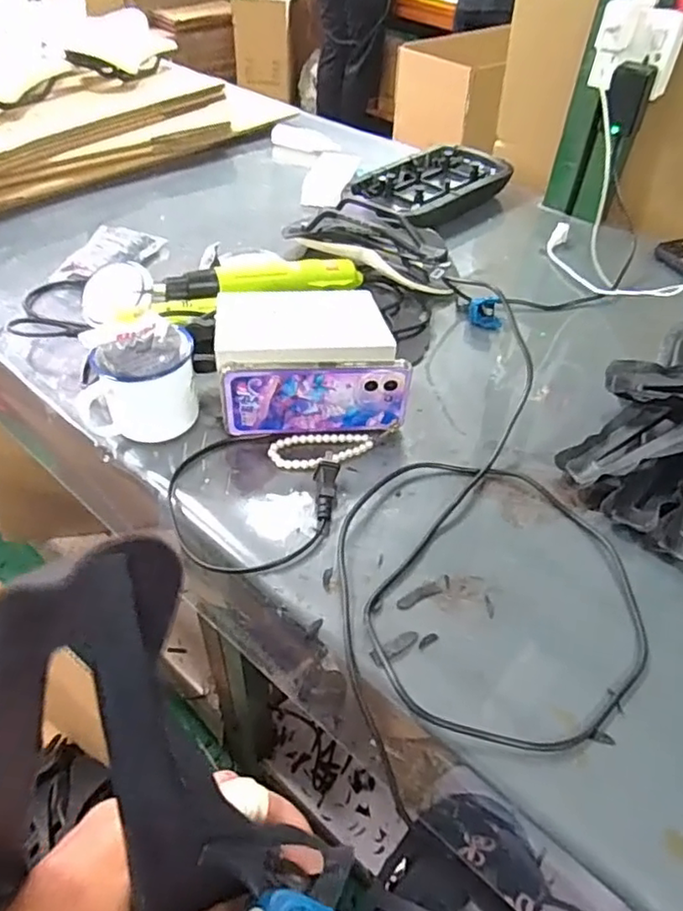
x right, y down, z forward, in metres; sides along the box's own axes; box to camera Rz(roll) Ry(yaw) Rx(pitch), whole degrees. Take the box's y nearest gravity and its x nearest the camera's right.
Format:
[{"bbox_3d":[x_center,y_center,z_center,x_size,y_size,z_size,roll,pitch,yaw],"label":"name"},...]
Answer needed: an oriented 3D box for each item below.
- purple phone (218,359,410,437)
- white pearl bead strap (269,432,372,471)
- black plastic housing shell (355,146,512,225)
[{"bbox_3d":[-0.022,-0.051,0.560,0.165,0.074,0.012,-3,47,-6],"label":"purple phone"},{"bbox_3d":[-0.018,-0.005,0.571,0.095,0.008,0.045,-7,47,-10],"label":"white pearl bead strap"},{"bbox_3d":[0.146,-0.420,0.943,0.156,0.026,0.271,32,52,24],"label":"black plastic housing shell"}]

